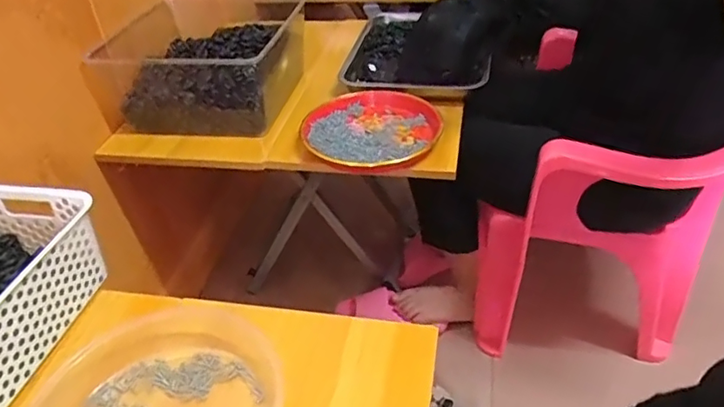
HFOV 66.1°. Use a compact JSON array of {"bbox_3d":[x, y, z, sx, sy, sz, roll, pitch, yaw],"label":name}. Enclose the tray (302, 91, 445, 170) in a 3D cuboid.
[{"bbox_3d":[0.016,-0.117,0.880,0.210,0.026,0.195,-2,38,2],"label":"tray"}]

